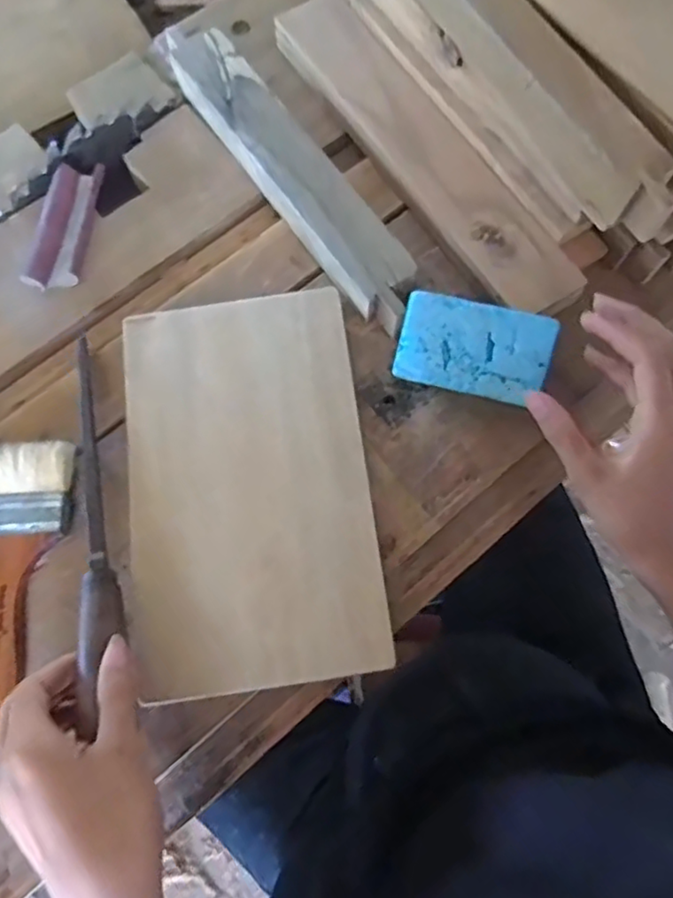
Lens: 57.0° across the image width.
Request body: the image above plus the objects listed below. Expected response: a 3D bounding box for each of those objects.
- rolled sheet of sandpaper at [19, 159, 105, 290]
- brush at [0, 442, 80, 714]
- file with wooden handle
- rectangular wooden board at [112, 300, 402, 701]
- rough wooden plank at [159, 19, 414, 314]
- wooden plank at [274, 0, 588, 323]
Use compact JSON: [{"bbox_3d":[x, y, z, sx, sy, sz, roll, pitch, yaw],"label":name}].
[{"bbox_3d":[-0.208,-0.173,0.479,0.037,0.011,0.109,10,74,4],"label":"rolled sheet of sandpaper"},{"bbox_3d":[-0.218,0.081,0.407,0.075,0.015,0.174,0,74,1],"label":"brush"},{"bbox_3d":[-0.160,0.042,0.404,0.026,0.024,0.256,-13,64,-3],"label":"file with wooden handle"},{"bbox_3d":[-0.066,0.019,0.417,0.167,0.012,0.260,-8,74,-1],"label":"rectangular wooden board"},{"bbox_3d":[-0.043,-0.225,0.480,0.047,0.030,0.290,-34,76,-9],"label":"rough wooden plank"},{"bbox_3d":[0.064,-0.232,0.480,0.063,0.020,0.331,-33,76,-8],"label":"wooden plank"}]

